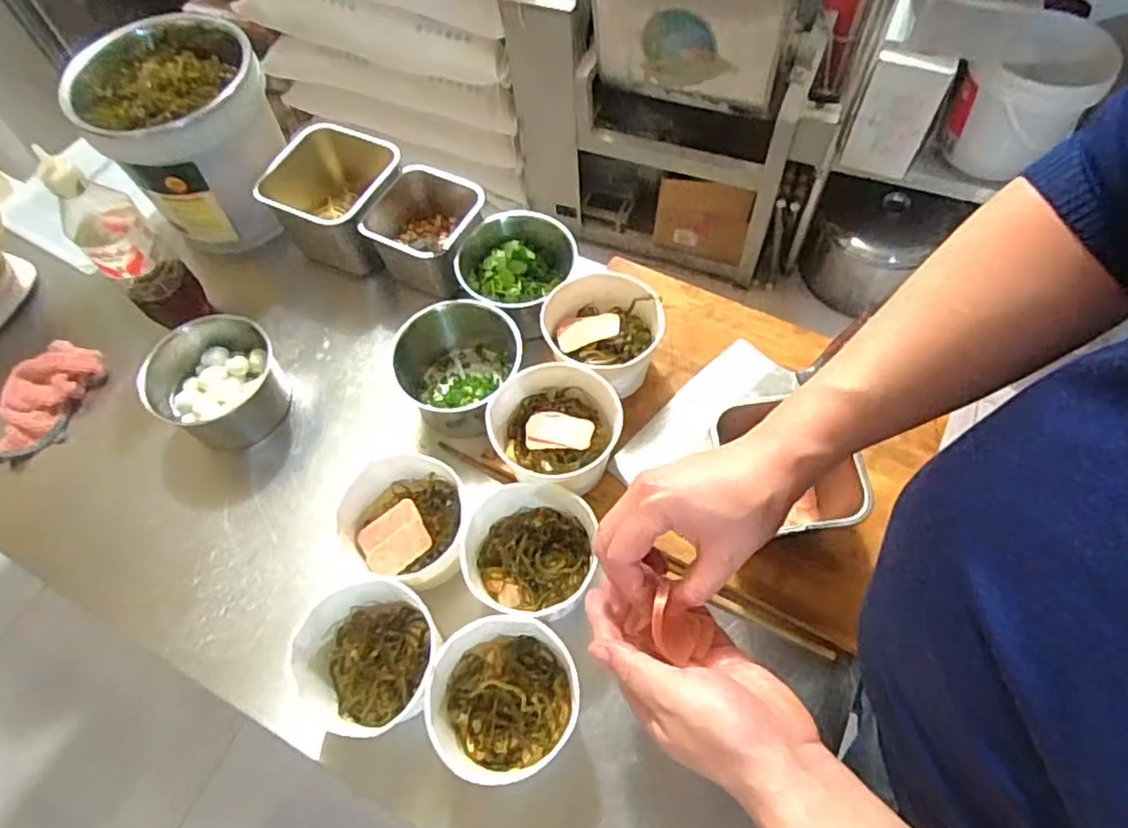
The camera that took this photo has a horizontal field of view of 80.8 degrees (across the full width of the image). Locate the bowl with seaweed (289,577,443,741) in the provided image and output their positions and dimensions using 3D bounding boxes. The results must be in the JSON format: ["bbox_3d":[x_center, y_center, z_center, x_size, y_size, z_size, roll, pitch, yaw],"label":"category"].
[{"bbox_3d":[-0.166,0.209,0.565,0.124,0.070,0.115,-2,61,3],"label":"bowl with seaweed"}]

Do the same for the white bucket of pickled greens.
[{"bbox_3d":[-0.449,-0.337,0.820,0.192,0.193,0.183,-2,61,3],"label":"white bucket of pickled greens"}]

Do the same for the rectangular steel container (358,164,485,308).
[{"bbox_3d":[-0.156,-0.208,0.787,0.124,0.101,0.122,26,66,17],"label":"rectangular steel container"}]

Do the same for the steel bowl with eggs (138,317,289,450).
[{"bbox_3d":[-0.375,-0.032,0.719,0.128,0.096,0.112,-27,63,-11],"label":"steel bowl with eggs"}]

